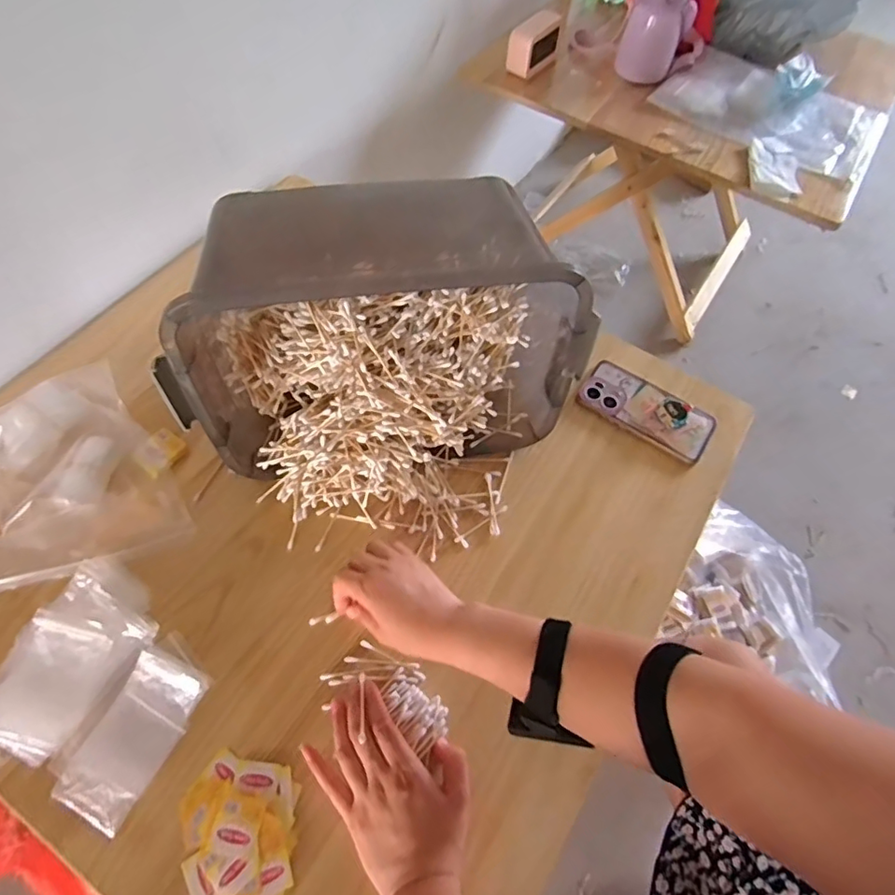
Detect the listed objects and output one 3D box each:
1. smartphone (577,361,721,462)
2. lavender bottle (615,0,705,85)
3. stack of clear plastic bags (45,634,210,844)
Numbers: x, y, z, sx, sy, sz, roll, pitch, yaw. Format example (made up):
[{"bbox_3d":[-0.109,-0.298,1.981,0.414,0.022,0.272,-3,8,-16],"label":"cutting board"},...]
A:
[{"bbox_3d":[0.248,-0.050,0.680,0.162,0.020,0.081,33,64,14],"label":"smartphone"},{"bbox_3d":[0.432,-0.830,1.072,0.160,0.182,0.125,19,60,8],"label":"lavender bottle"},{"bbox_3d":[-0.276,0.247,0.486,0.082,0.020,0.144,31,63,13],"label":"stack of clear plastic bags"}]

